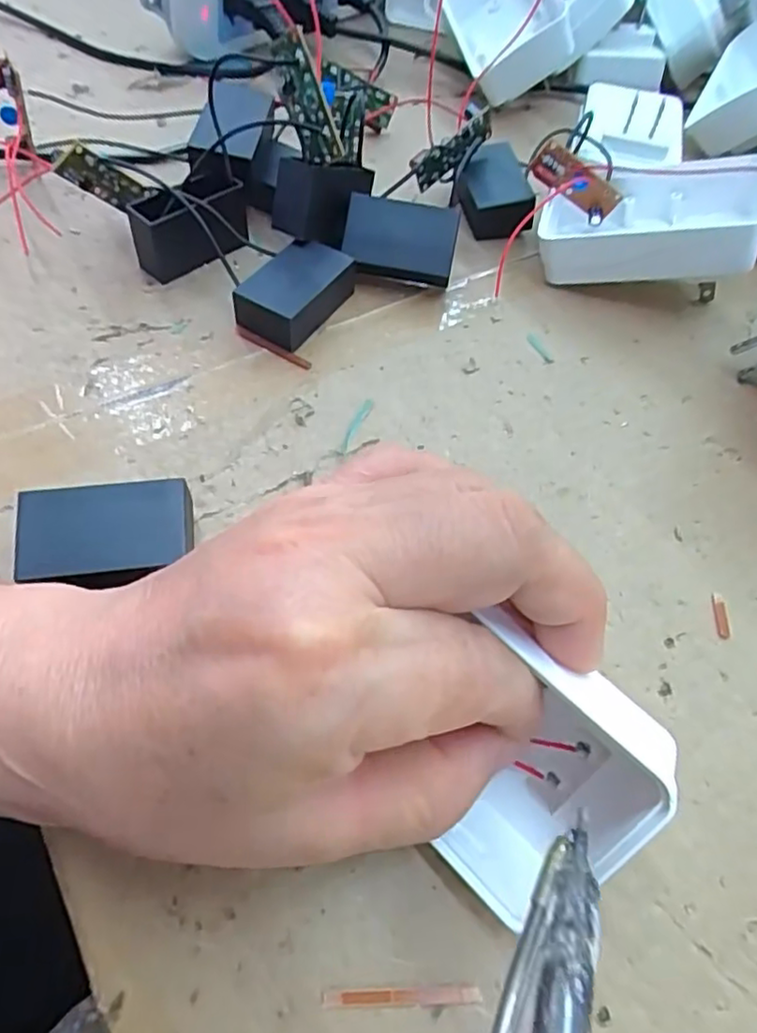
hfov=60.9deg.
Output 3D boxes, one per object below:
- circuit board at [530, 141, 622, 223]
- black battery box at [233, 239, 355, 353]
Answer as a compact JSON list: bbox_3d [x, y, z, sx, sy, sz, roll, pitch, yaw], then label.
[{"bbox_3d":[0.091,-0.153,0.297,0.046,0.016,0.008,22,53,-22],"label":"circuit board"},{"bbox_3d":[-0.035,-0.093,0.267,0.030,0.021,0.047,27,59,12],"label":"black battery box"}]

